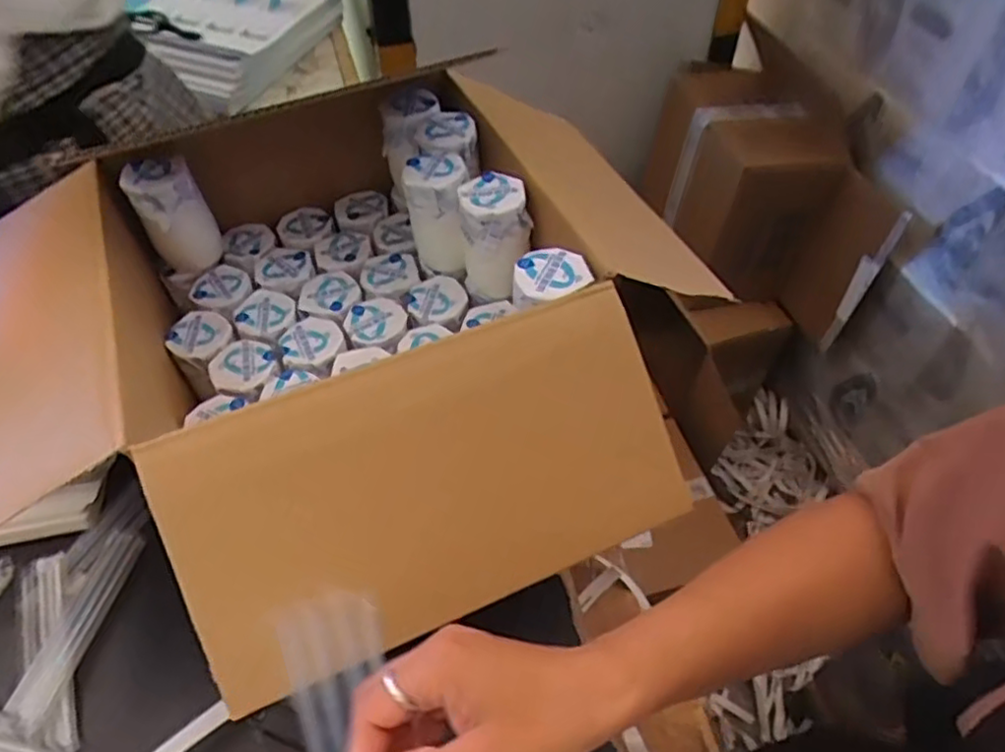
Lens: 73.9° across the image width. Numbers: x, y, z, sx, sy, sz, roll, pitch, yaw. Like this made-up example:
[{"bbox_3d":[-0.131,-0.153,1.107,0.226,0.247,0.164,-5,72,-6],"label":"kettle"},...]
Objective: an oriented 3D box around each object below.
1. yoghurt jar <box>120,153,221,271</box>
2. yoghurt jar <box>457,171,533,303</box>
[{"bbox_3d":[-0.291,-0.141,0.597,0.054,0.101,0.046,-24,55,-17],"label":"yoghurt jar"},{"bbox_3d":[-0.006,-0.110,0.561,0.055,0.108,0.054,-2,51,0],"label":"yoghurt jar"}]

